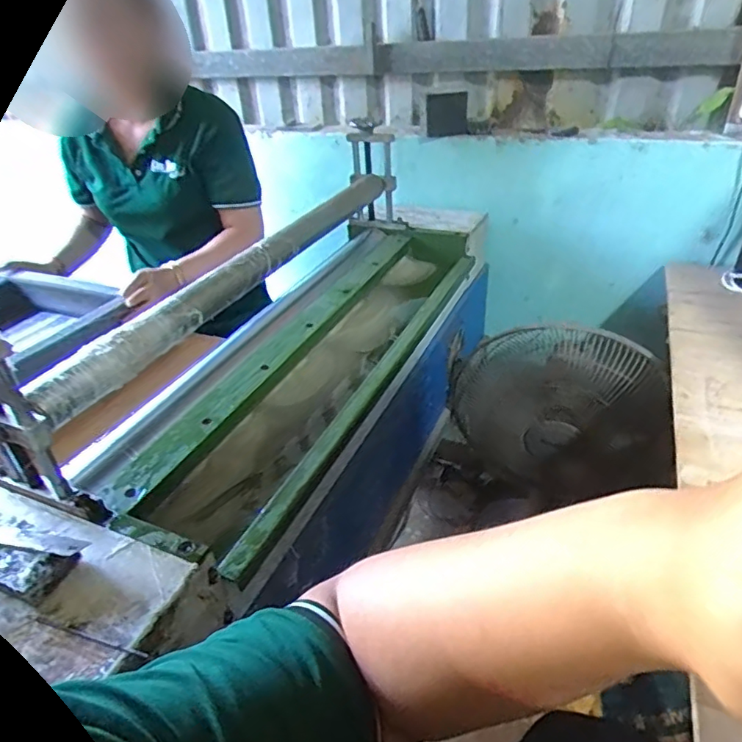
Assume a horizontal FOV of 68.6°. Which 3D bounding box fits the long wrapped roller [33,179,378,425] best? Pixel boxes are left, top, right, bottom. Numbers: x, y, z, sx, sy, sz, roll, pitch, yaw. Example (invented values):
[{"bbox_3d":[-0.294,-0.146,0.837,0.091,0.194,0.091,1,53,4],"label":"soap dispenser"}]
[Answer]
[{"bbox_3d":[-0.161,-0.168,0.818,0.050,0.055,0.798,12,37,22],"label":"long wrapped roller"}]

